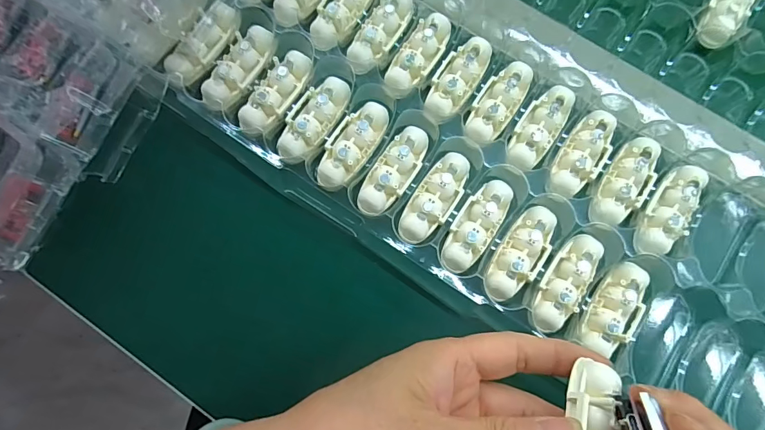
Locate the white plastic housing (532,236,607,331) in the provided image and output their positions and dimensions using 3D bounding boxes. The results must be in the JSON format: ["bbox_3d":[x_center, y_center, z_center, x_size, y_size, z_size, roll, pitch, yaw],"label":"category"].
[{"bbox_3d":[0.110,0.041,0.245,0.024,0.011,0.061,34,82,6],"label":"white plastic housing"}]

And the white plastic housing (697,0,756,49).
[{"bbox_3d":[0.233,-0.139,0.278,0.023,0.015,0.061,32,82,6],"label":"white plastic housing"}]

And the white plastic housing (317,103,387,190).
[{"bbox_3d":[-0.019,-0.044,0.262,0.026,0.013,0.064,35,82,6],"label":"white plastic housing"}]

